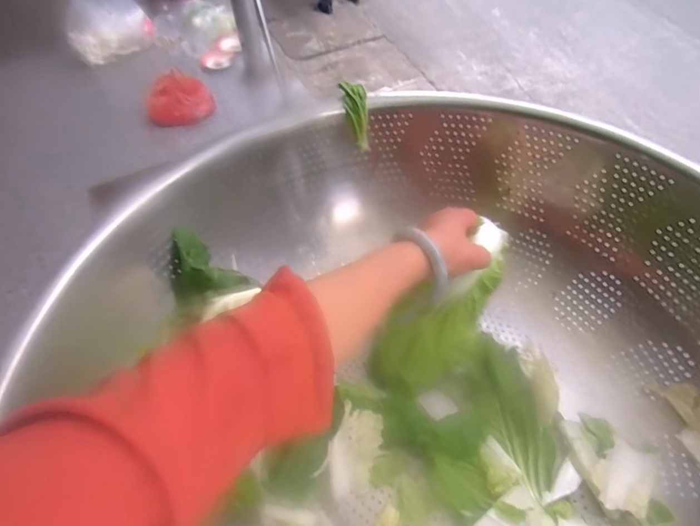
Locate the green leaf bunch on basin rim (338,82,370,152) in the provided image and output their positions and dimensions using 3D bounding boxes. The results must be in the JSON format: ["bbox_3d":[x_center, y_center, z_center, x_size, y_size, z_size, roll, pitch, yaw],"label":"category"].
[{"bbox_3d":[0.007,-0.182,0.528,0.030,0.077,0.028,-7,52,-3],"label":"green leaf bunch on basin rim"}]

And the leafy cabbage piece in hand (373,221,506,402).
[{"bbox_3d":[0.107,0.060,0.456,0.081,0.045,0.195,38,84,27],"label":"leafy cabbage piece in hand"}]

